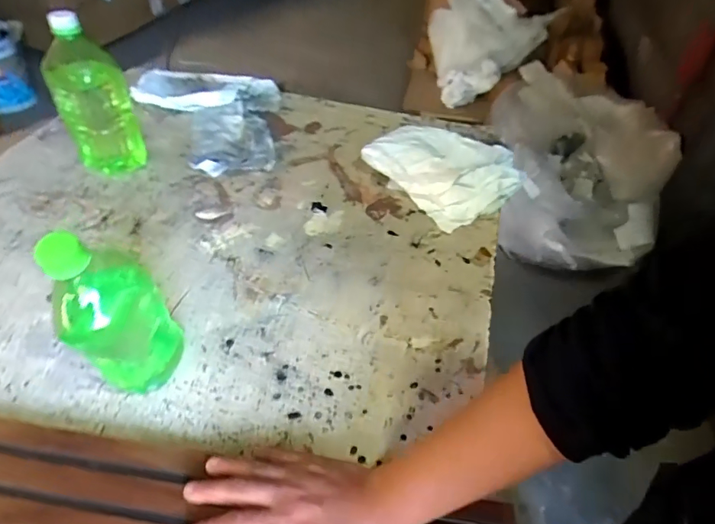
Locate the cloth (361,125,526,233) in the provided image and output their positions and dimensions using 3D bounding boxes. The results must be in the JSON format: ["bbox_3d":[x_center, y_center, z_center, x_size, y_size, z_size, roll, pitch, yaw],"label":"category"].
[{"bbox_3d":[0.134,-0.163,0.738,0.226,0.069,0.186,37,52,28],"label":"cloth"}]

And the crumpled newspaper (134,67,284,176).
[{"bbox_3d":[-0.279,-0.263,0.830,0.263,0.027,0.316,0,45,-6],"label":"crumpled newspaper"}]

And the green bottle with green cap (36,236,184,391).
[{"bbox_3d":[-0.209,0.049,0.406,0.081,0.200,0.062,-20,50,-23],"label":"green bottle with green cap"}]

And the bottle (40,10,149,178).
[{"bbox_3d":[-0.379,-0.235,0.661,0.096,0.216,0.080,-20,50,-23],"label":"bottle"}]

